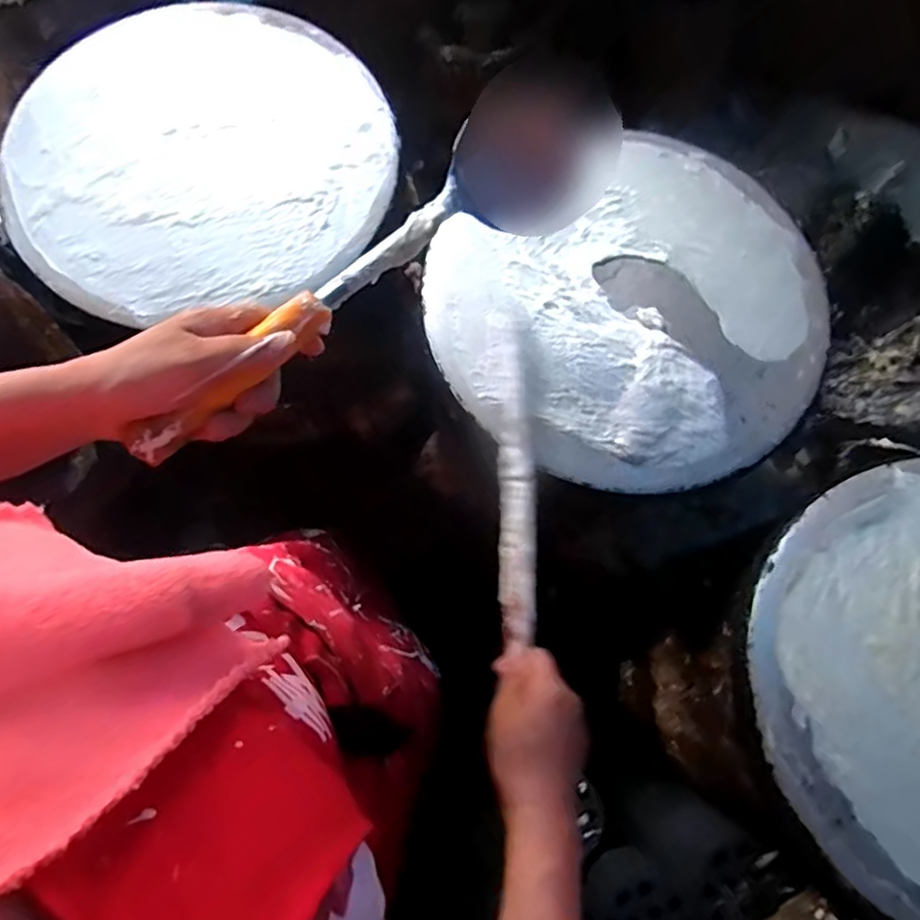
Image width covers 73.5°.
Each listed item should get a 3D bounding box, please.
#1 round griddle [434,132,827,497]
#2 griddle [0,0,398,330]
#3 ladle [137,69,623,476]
[{"bbox_3d":[0.167,-0.135,0.572,0.359,0.025,0.316,-27,78,-9],"label":"round griddle"},{"bbox_3d":[-0.257,-0.312,0.610,0.365,0.016,0.354,0,75,-2],"label":"griddle"},{"bbox_3d":[-0.049,-0.141,0.435,0.410,0.085,0.085,-39,80,-15],"label":"ladle"}]

